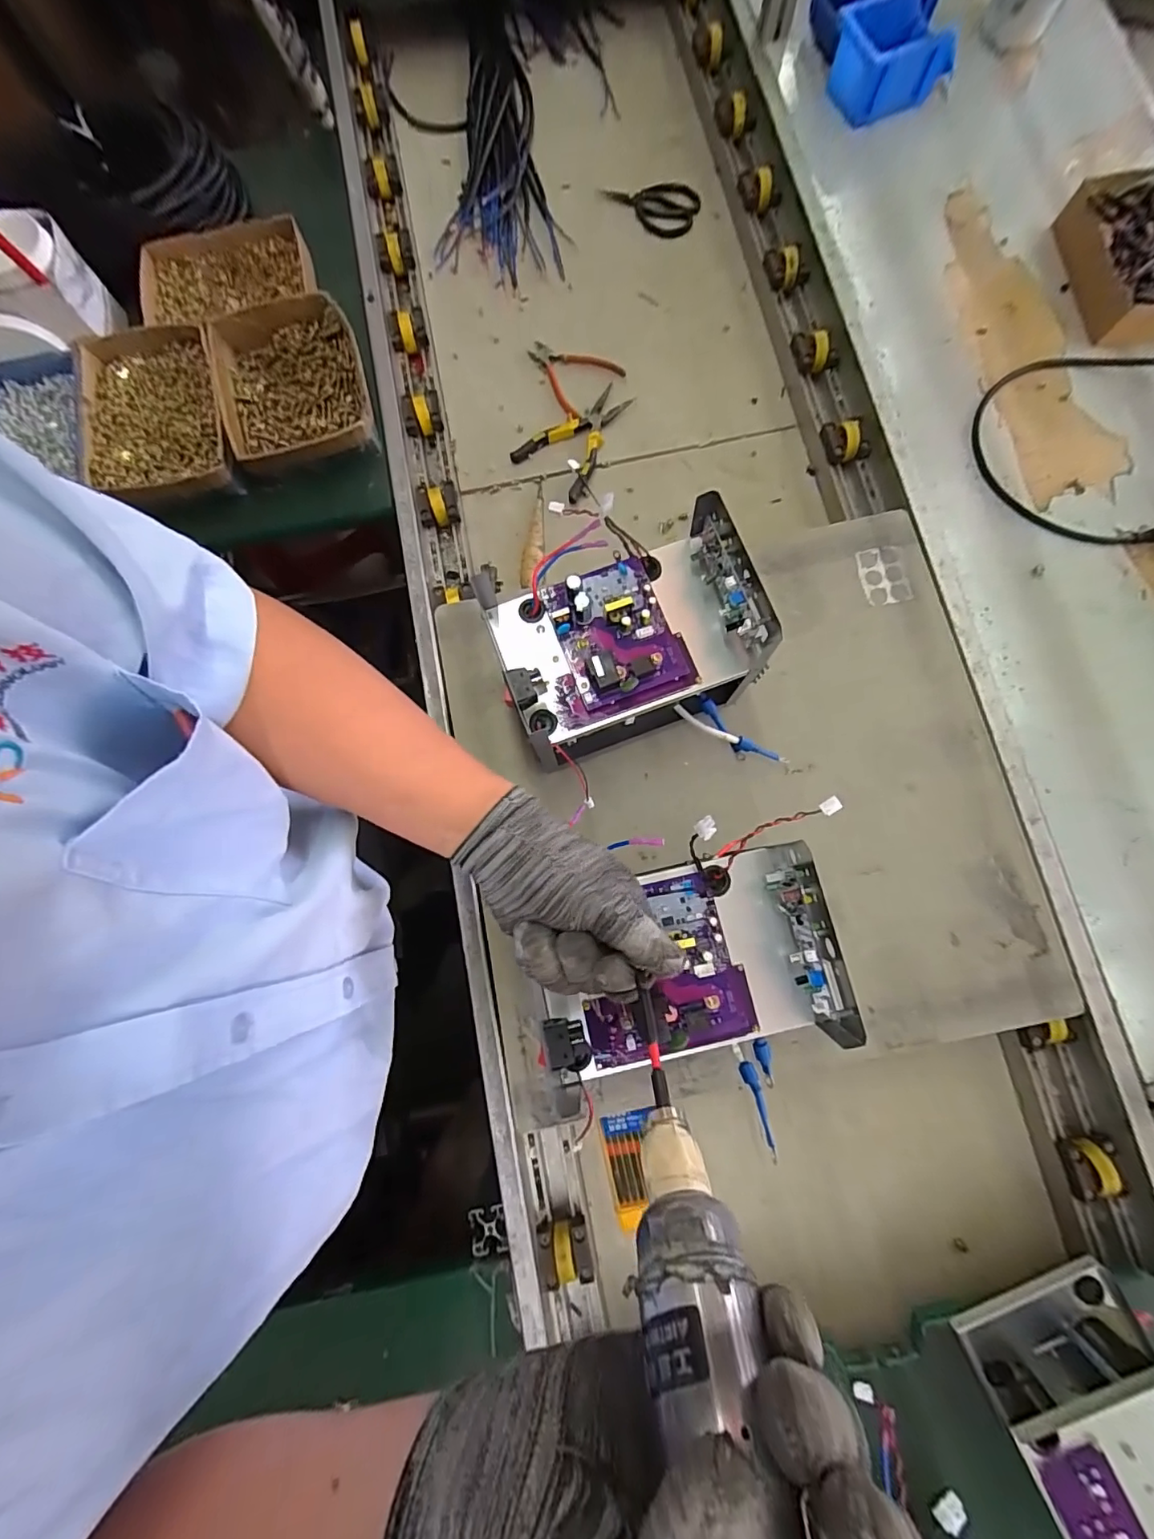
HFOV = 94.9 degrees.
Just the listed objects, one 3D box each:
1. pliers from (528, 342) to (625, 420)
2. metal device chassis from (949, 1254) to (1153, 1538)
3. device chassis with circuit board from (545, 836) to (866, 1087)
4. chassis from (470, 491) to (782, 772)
[{"bbox_3d":[0.006,-0.597,0.795,0.104,0.021,0.159,-26,80,-3],"label":"pliers"},{"bbox_3d":[0.459,0.585,0.440,0.157,0.072,0.242,-23,80,-5],"label":"metal device chassis"},{"bbox_3d":[0.086,0.155,0.426,0.236,0.064,0.148,-11,79,-2],"label":"device chassis with circuit board"},{"bbox_3d":[0.043,-0.121,0.536,0.240,0.172,0.153,-19,79,-4],"label":"chassis"}]

